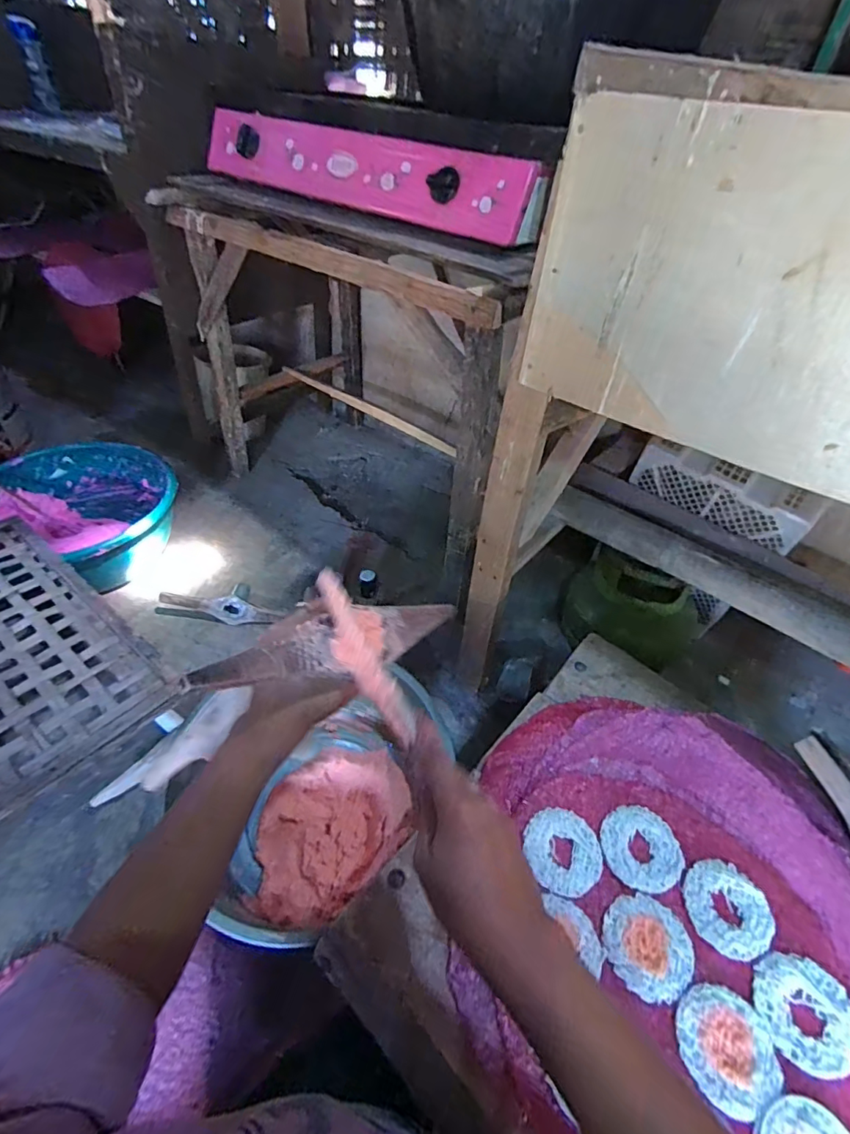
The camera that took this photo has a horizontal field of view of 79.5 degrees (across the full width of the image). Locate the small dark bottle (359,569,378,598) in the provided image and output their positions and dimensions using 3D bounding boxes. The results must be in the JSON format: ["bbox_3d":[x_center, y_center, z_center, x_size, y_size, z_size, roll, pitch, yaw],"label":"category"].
[{"bbox_3d":[-0.127,0.033,1.134,0.039,0.063,0.038,-3,44,-9],"label":"small dark bottle"}]

